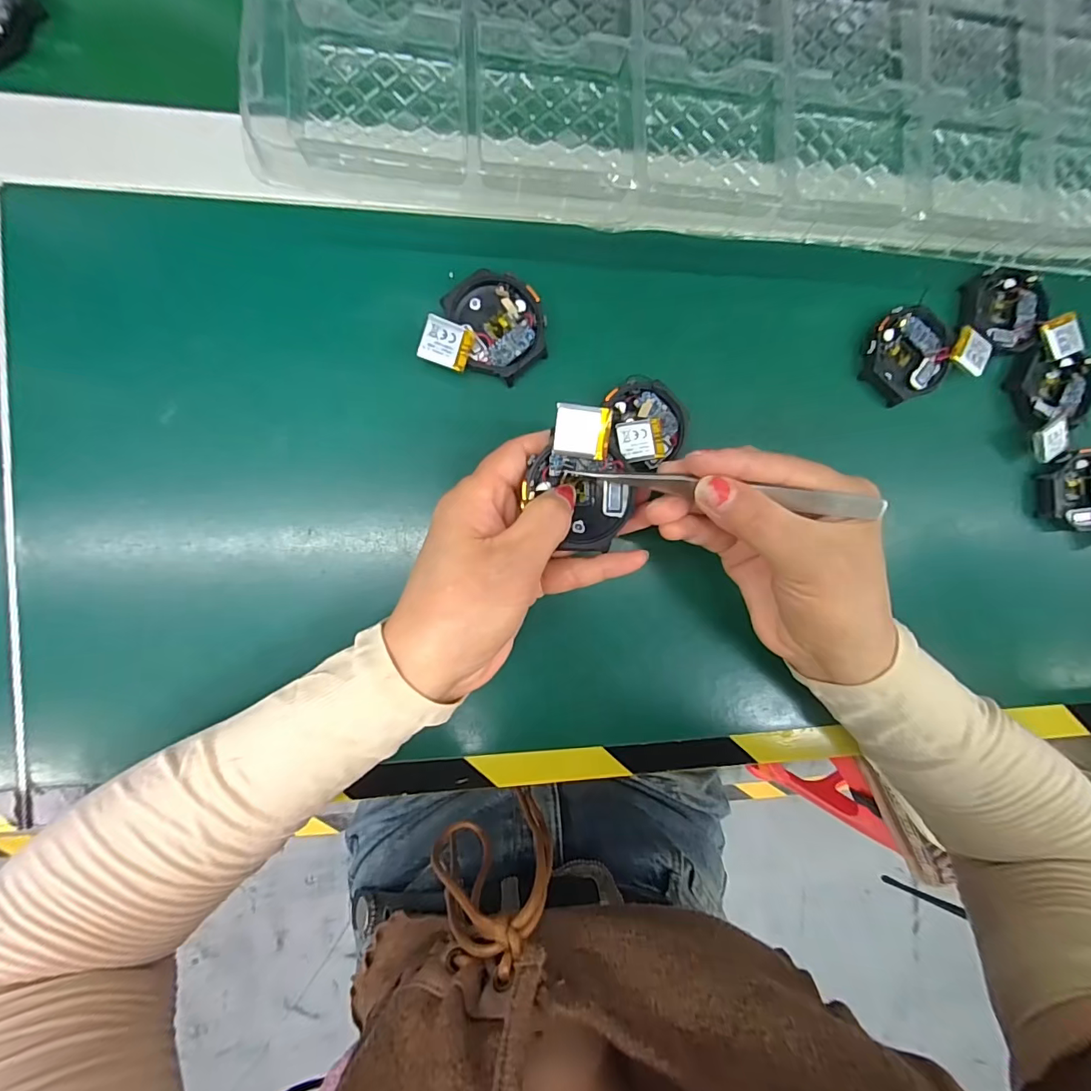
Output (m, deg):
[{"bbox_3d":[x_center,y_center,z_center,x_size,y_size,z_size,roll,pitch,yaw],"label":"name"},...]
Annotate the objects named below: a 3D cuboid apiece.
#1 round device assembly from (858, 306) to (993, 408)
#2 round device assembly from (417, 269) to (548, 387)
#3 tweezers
[{"bbox_3d":[0.217,-0.113,0.278,0.068,0.010,0.049,-20,93,-7],"label":"round device assembly"},{"bbox_3d":[-0.030,-0.112,0.245,0.059,0.019,0.052,6,90,-8],"label":"round device assembly"},{"bbox_3d":[0.075,-0.022,0.205,0.129,0.009,0.010,7,91,5],"label":"tweezers"}]

